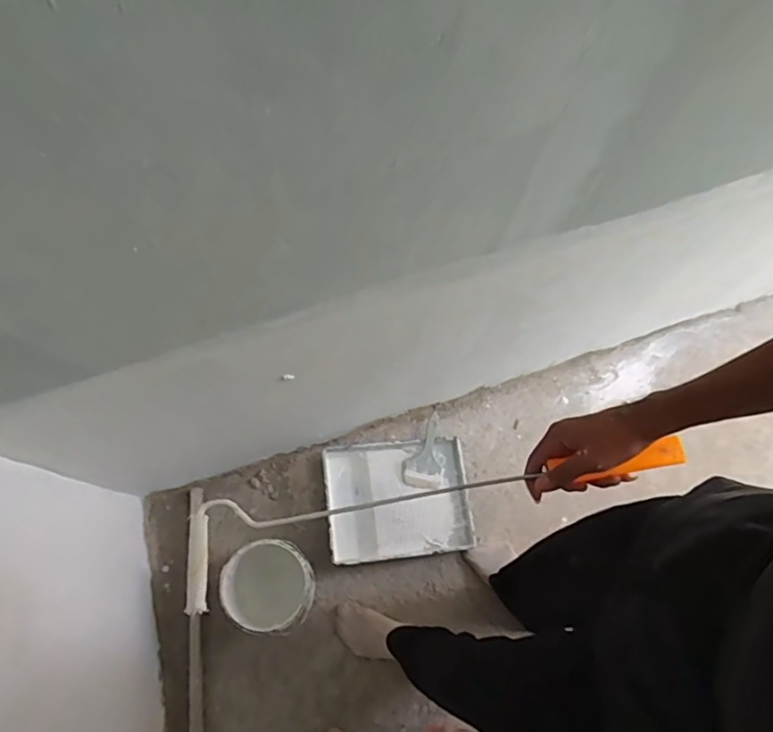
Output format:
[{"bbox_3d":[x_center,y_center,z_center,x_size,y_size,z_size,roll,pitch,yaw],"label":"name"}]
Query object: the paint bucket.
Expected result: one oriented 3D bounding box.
[{"bbox_3d":[-0.262,0.494,1.280,0.201,0.160,0.183,8,70,1],"label":"paint bucket"}]

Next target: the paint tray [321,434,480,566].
[{"bbox_3d":[0.029,0.331,1.422,0.351,0.061,0.286,-6,70,-4],"label":"paint tray"}]

